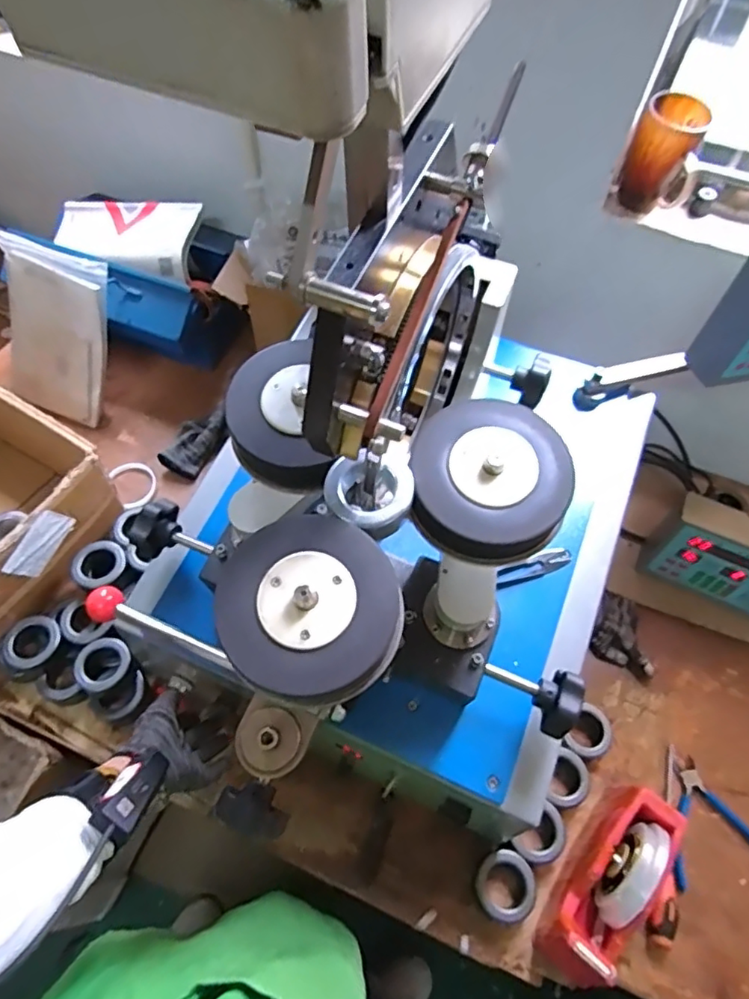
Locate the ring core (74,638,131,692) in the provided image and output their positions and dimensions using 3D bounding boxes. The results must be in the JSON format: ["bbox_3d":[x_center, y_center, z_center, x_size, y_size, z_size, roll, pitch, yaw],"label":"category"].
[{"bbox_3d":[-0.351,0.212,0.739,0.065,0.016,0.063,2,58,-3],"label":"ring core"}]

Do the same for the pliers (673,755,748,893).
[{"bbox_3d":[0.409,0.423,0.716,0.128,0.019,0.142,-27,63,-19],"label":"pliers"}]

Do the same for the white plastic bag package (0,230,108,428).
[{"bbox_3d":[-0.539,-0.278,0.956,0.171,0.272,0.032,19,29,-1],"label":"white plastic bag package"}]

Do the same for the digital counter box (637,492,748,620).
[{"bbox_3d":[0.535,0.091,0.841,0.227,0.148,0.077,26,60,12],"label":"digital counter box"}]

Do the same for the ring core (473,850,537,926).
[{"bbox_3d":[0.151,0.446,0.660,0.066,0.025,0.069,-16,60,-13],"label":"ring core"}]

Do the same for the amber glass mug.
[{"bbox_3d":[0.379,-0.449,0.758,0.085,0.122,0.075,23,59,11],"label":"amber glass mug"}]

